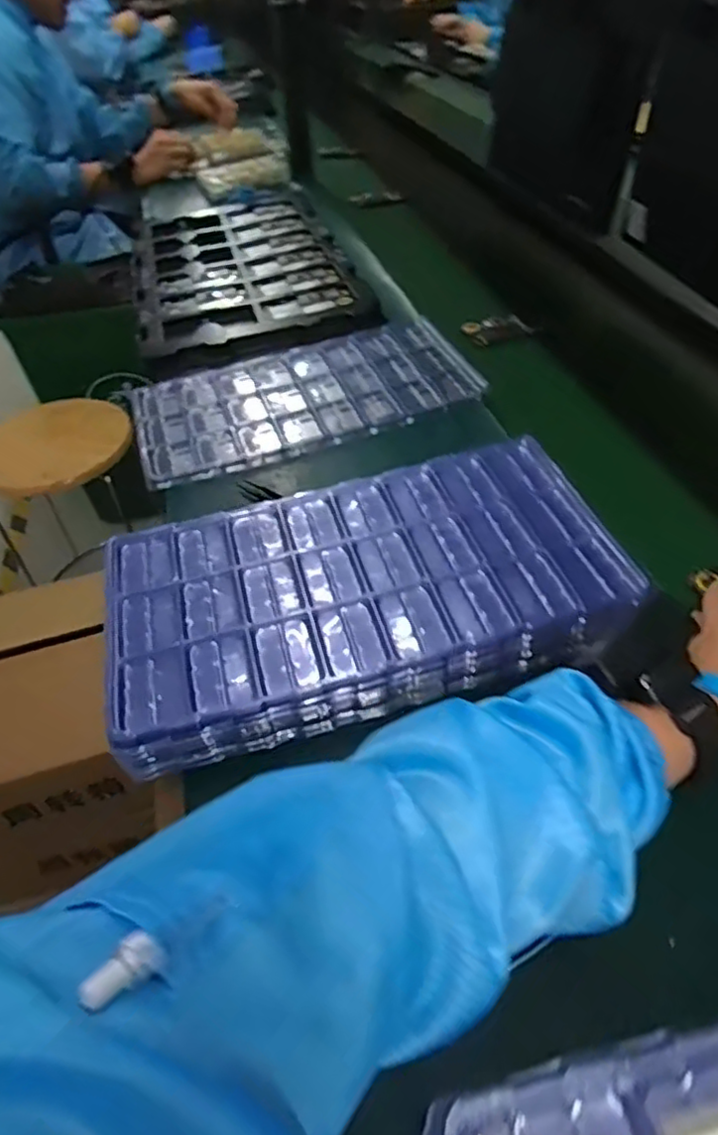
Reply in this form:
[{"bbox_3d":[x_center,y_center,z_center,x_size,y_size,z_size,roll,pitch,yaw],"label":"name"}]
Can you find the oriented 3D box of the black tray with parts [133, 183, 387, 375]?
[{"bbox_3d":[-0.193,-0.500,1.079,0.334,0.045,0.654,-13,46,-7],"label":"black tray with parts"}]

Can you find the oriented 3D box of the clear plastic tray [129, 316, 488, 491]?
[{"bbox_3d":[-0.061,-0.207,0.778,0.390,0.017,0.212,-19,47,-13],"label":"clear plastic tray"}]

